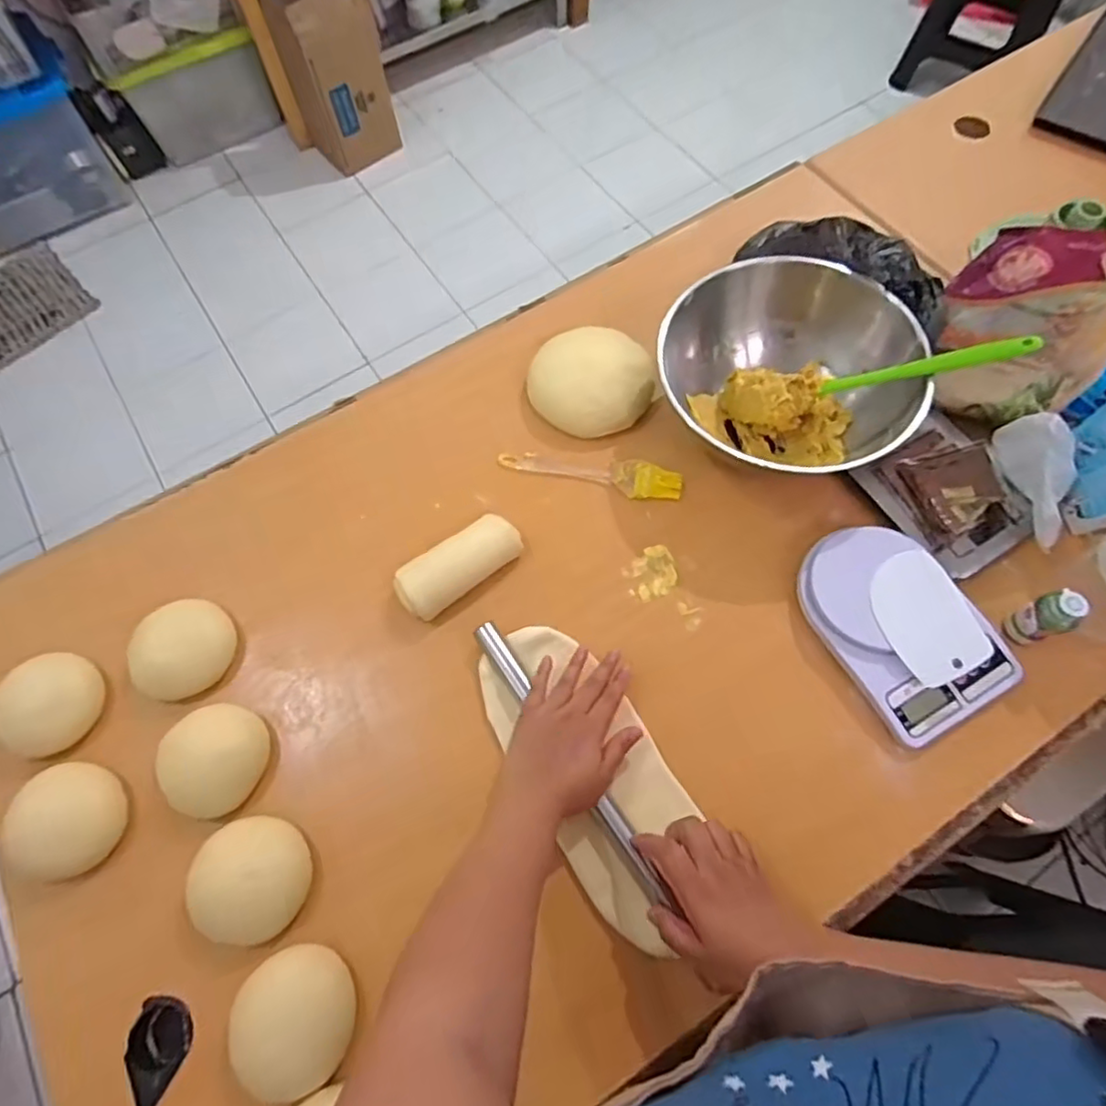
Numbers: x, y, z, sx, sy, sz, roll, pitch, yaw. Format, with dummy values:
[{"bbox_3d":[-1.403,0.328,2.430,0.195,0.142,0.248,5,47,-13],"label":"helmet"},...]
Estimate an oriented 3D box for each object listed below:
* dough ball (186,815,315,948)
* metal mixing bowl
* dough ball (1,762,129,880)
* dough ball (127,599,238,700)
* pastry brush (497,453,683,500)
[{"bbox_3d":[-0.263,0.281,0.548,0.093,0.031,0.093,-1,67,2],"label":"dough ball"},{"bbox_3d":[0.244,-0.174,0.663,0.260,0.126,0.208,-9,67,-2],"label":"metal mixing bowl"},{"bbox_3d":[-0.433,0.239,0.566,0.079,0.057,0.091,6,67,4],"label":"dough ball"},{"bbox_3d":[-0.366,0.095,0.625,0.094,0.034,0.082,-37,71,-13],"label":"dough ball"},{"bbox_3d":[0.041,-0.093,0.703,0.201,0.013,0.040,13,68,7],"label":"pastry brush"}]

